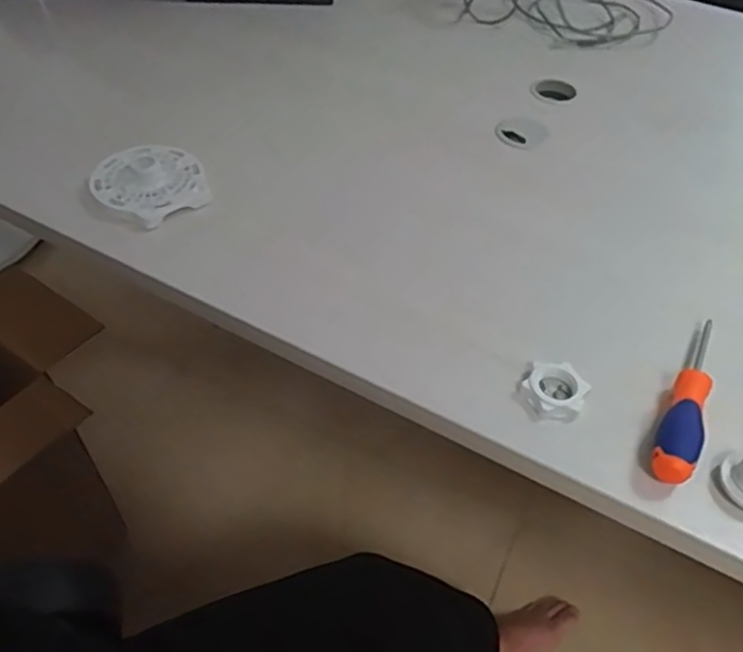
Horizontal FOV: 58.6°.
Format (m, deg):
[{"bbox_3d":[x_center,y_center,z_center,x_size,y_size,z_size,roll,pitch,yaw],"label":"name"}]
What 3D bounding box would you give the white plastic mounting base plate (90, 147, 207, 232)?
[{"bbox_3d":[-0.233,-0.153,0.698,0.109,0.021,0.107,2,48,-2],"label":"white plastic mounting base plate"}]

